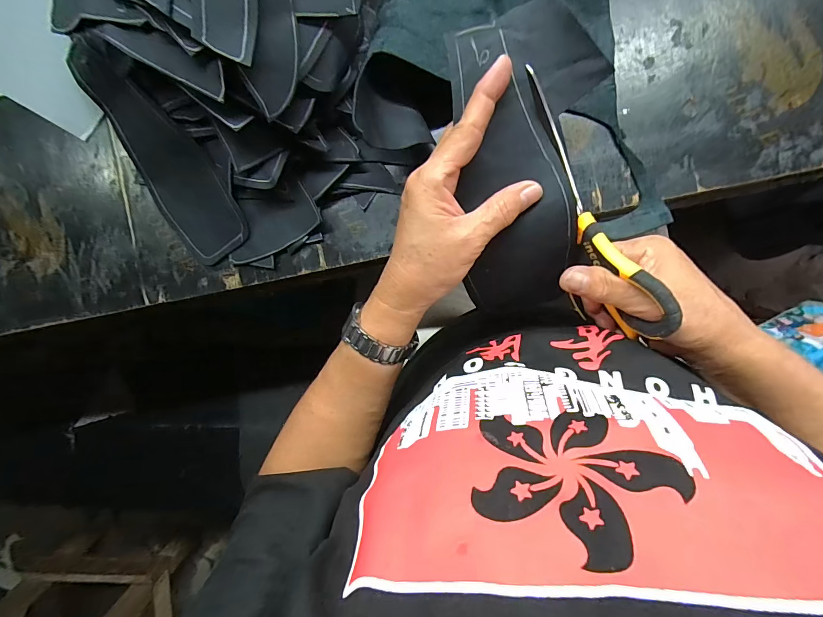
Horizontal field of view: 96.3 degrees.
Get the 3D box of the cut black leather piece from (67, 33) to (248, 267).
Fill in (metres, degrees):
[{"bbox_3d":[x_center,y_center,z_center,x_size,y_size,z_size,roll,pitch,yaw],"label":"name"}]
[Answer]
[{"bbox_3d":[-0.212,-0.127,0.313,0.076,0.009,0.183,-28,105,25],"label":"cut black leather piece"}]

